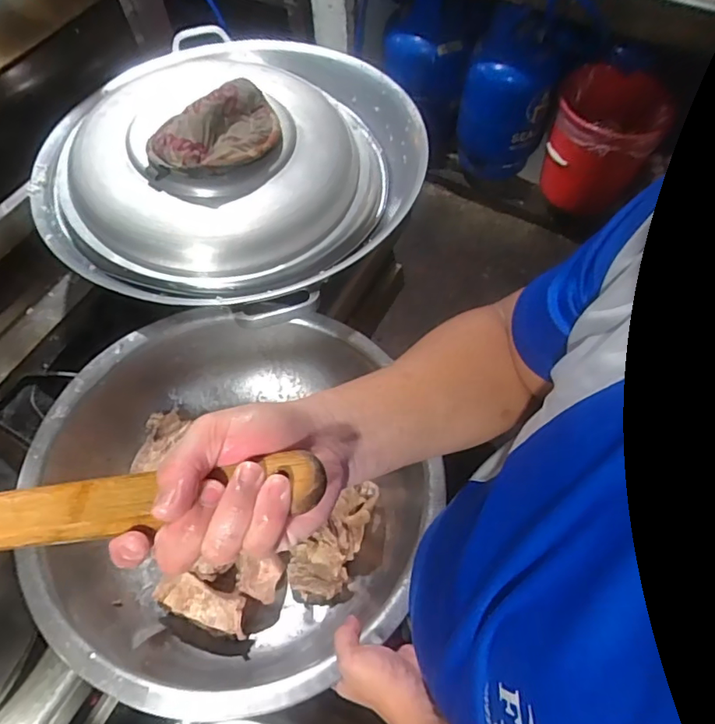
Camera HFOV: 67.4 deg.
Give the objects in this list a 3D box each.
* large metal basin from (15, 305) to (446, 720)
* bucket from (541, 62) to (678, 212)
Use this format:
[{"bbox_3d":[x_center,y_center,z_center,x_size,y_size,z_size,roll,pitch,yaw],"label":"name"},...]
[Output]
[{"bbox_3d":[-0.139,0.152,0.647,0.414,0.182,0.449,-1,60,1],"label":"large metal basin"},{"bbox_3d":[0.716,-0.660,1.568,0.289,0.301,0.280,-1,60,1],"label":"bucket"}]

